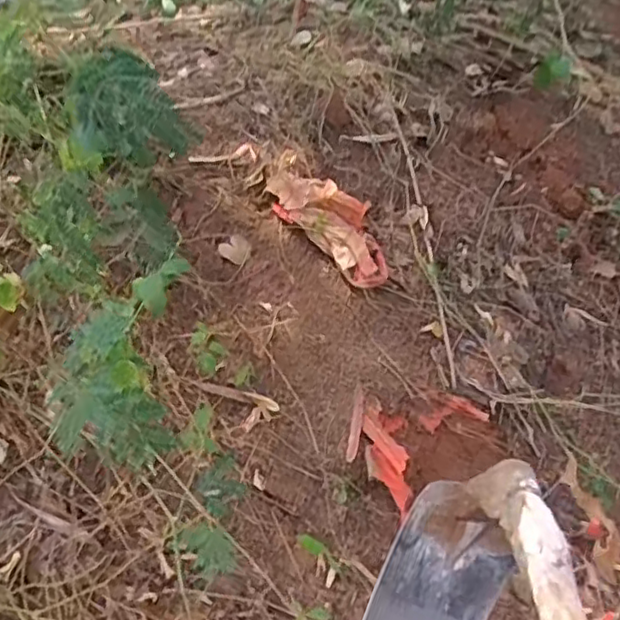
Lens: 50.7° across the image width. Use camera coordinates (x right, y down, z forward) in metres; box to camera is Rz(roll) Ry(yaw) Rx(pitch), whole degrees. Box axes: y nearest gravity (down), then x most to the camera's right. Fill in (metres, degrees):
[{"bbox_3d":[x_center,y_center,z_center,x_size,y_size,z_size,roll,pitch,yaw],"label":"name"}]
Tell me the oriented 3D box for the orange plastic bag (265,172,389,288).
[{"bbox_3d":[0.055,-0.216,1.497,0.136,0.109,0.358,-34,73,-36],"label":"orange plastic bag"}]

